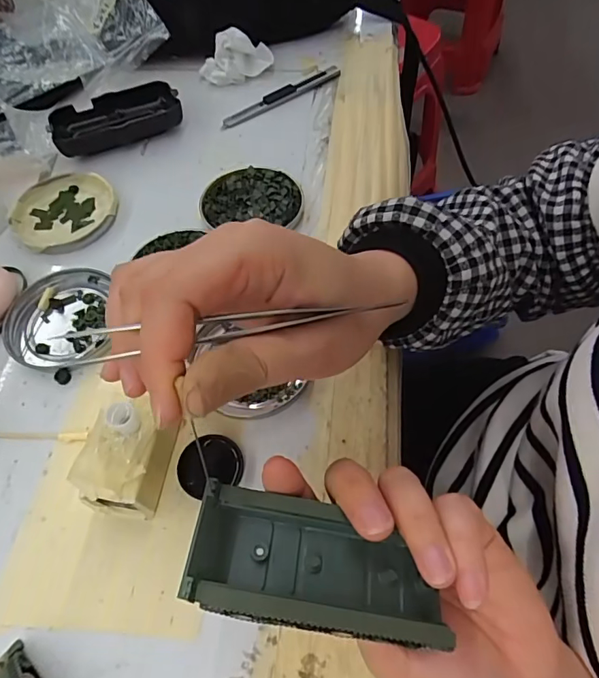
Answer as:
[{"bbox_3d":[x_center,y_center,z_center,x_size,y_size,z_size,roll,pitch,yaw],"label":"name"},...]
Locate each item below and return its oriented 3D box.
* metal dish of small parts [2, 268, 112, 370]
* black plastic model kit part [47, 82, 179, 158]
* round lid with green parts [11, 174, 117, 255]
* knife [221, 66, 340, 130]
[{"bbox_3d":[-0.165,-0.015,0.323,0.064,0.008,0.073,-14,60,-6],"label":"metal dish of small parts"},{"bbox_3d":[-0.162,-0.194,0.421,0.108,0.024,0.052,-24,61,-12],"label":"black plastic model kit part"},{"bbox_3d":[-0.188,-0.102,0.377,0.078,0.011,0.078,-1,59,1],"label":"round lid with green parts"},{"bbox_3d":[-0.017,-0.231,0.447,0.130,0.010,0.017,-32,63,-16],"label":"knife"}]

